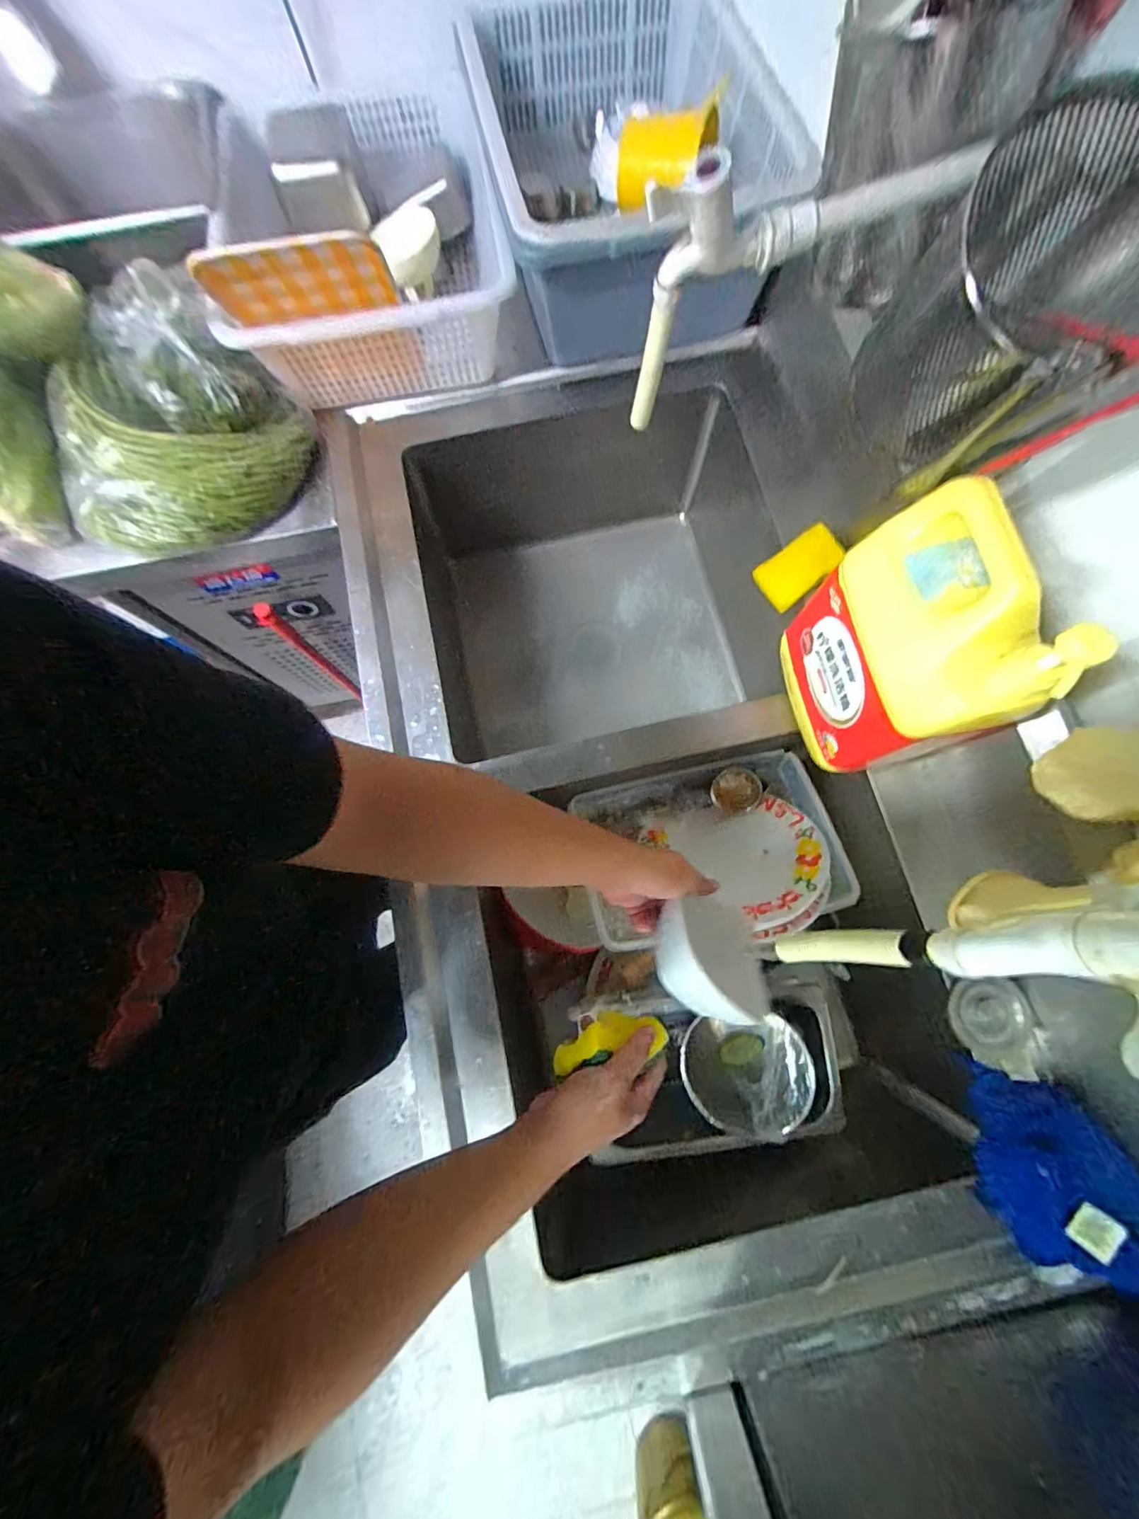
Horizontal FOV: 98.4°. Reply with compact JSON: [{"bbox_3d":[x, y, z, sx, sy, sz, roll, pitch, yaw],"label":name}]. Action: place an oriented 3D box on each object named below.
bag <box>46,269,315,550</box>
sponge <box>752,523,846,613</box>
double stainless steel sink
[{"bbox_3d":[-0.504,-0.414,0.621,0.292,0.157,0.216,-12,76,-2],"label":"bag"},{"bbox_3d":[0.304,-0.256,0.655,0.102,0.021,0.066,-40,95,26],"label":"sponge"},{"bbox_3d":[0.117,0.019,0.775,0.700,0.374,1.178,-13,76,-2],"label":"double stainless steel sink"}]

